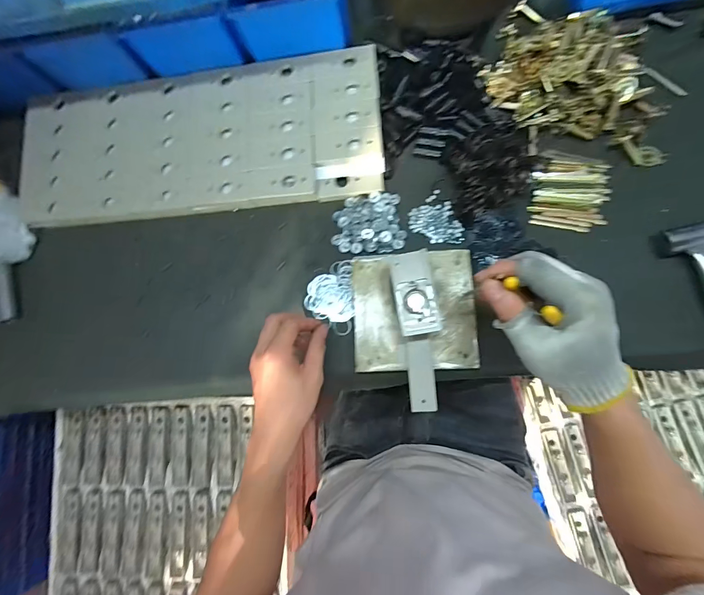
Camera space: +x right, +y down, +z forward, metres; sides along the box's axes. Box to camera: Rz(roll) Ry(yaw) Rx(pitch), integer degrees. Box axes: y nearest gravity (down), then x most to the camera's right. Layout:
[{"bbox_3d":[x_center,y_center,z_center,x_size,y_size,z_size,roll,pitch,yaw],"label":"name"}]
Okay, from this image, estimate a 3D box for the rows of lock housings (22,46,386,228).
[{"bbox_3d":[-0.234,-0.227,0.505,0.548,0.010,0.207,-4,86,7],"label":"rows of lock housings"}]

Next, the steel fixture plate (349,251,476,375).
[{"bbox_3d":[0.077,0.016,0.431,0.148,0.008,0.145,-1,83,9],"label":"steel fixture plate"}]

